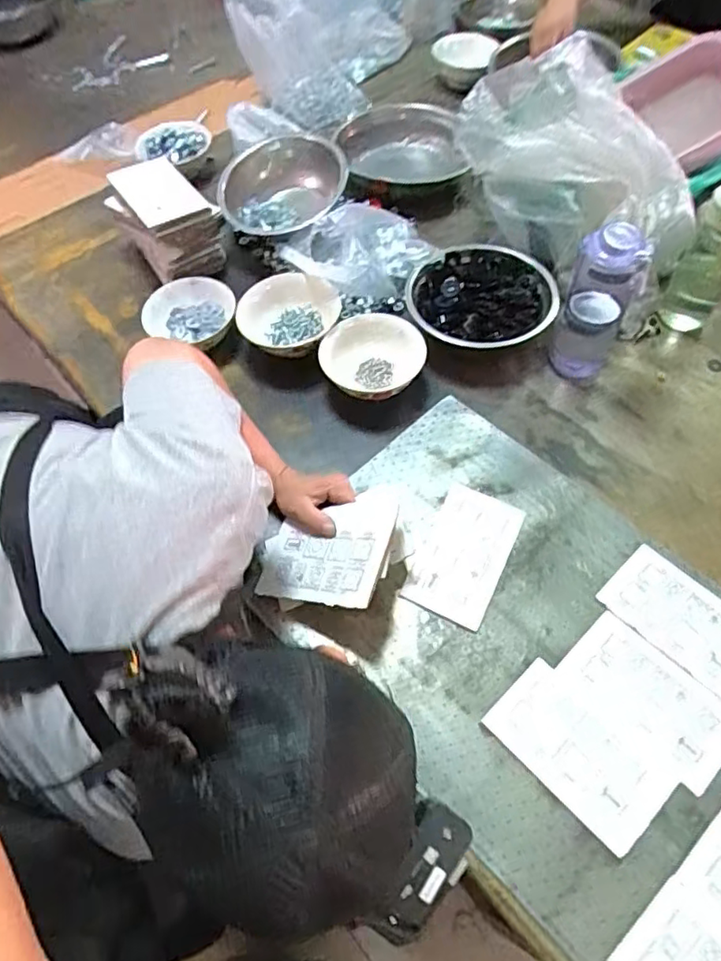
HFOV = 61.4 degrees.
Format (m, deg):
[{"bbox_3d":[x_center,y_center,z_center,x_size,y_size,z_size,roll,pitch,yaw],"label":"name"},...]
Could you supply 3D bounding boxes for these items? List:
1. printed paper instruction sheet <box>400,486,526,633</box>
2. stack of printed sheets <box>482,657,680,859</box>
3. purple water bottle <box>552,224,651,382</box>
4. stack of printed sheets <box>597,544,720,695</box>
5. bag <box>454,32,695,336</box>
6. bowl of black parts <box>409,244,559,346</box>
[{"bbox_3d":[0.121,0.084,0.713,0.098,0.011,0.161,24,62,18],"label":"printed paper instruction sheet"},{"bbox_3d":[0.213,0.266,0.596,0.092,0.004,0.163,-40,63,-19],"label":"stack of printed sheets"},{"bbox_3d":[0.302,-0.224,0.781,0.082,0.215,0.059,14,60,12],"label":"purple water bottle"},{"bbox_3d":[0.356,0.152,0.663,0.093,0.005,0.165,-40,64,-20],"label":"stack of printed sheets"},{"bbox_3d":[0.307,-0.423,0.875,0.351,0.264,0.157,34,66,22],"label":"bag"},{"bbox_3d":[0.180,-0.262,0.893,0.214,0.056,0.206,-2,58,3],"label":"bowl of black parts"}]

